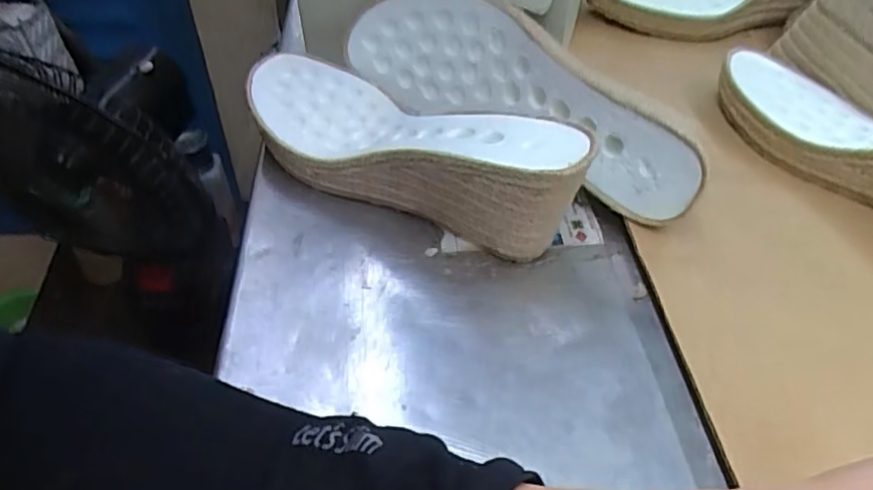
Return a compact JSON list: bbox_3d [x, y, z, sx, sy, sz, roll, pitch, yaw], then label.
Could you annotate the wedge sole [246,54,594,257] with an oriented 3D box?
[{"bbox_3d":[-0.025,-0.070,0.396,0.251,0.075,0.087,29,48,26],"label":"wedge sole"}]

